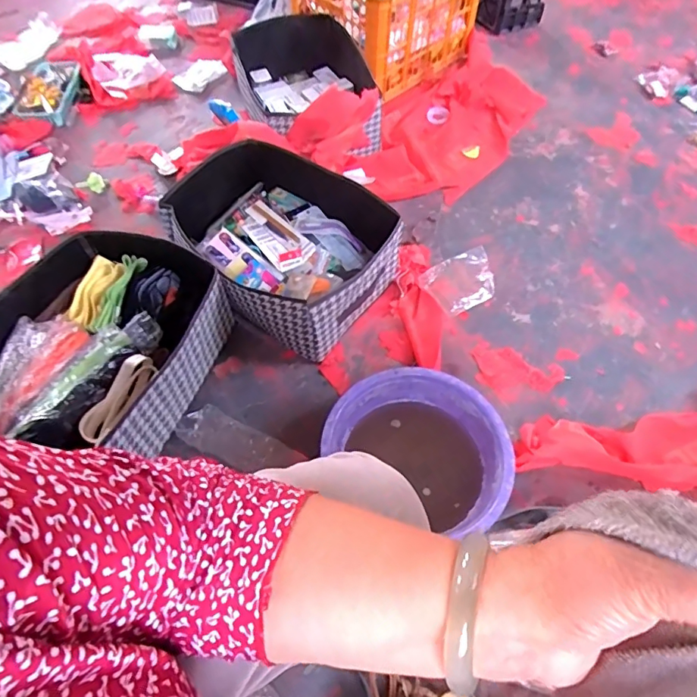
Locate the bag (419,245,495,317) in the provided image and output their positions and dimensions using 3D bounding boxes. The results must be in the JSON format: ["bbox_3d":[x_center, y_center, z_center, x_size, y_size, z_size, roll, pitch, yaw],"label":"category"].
[{"bbox_3d":[0.253,-0.144,1.070,0.178,0.037,0.127,-29,61,-17],"label":"bag"}]

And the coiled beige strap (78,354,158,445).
[{"bbox_3d":[-0.391,0.082,0.836,0.045,0.031,0.155,36,84,19],"label":"coiled beige strap"}]

